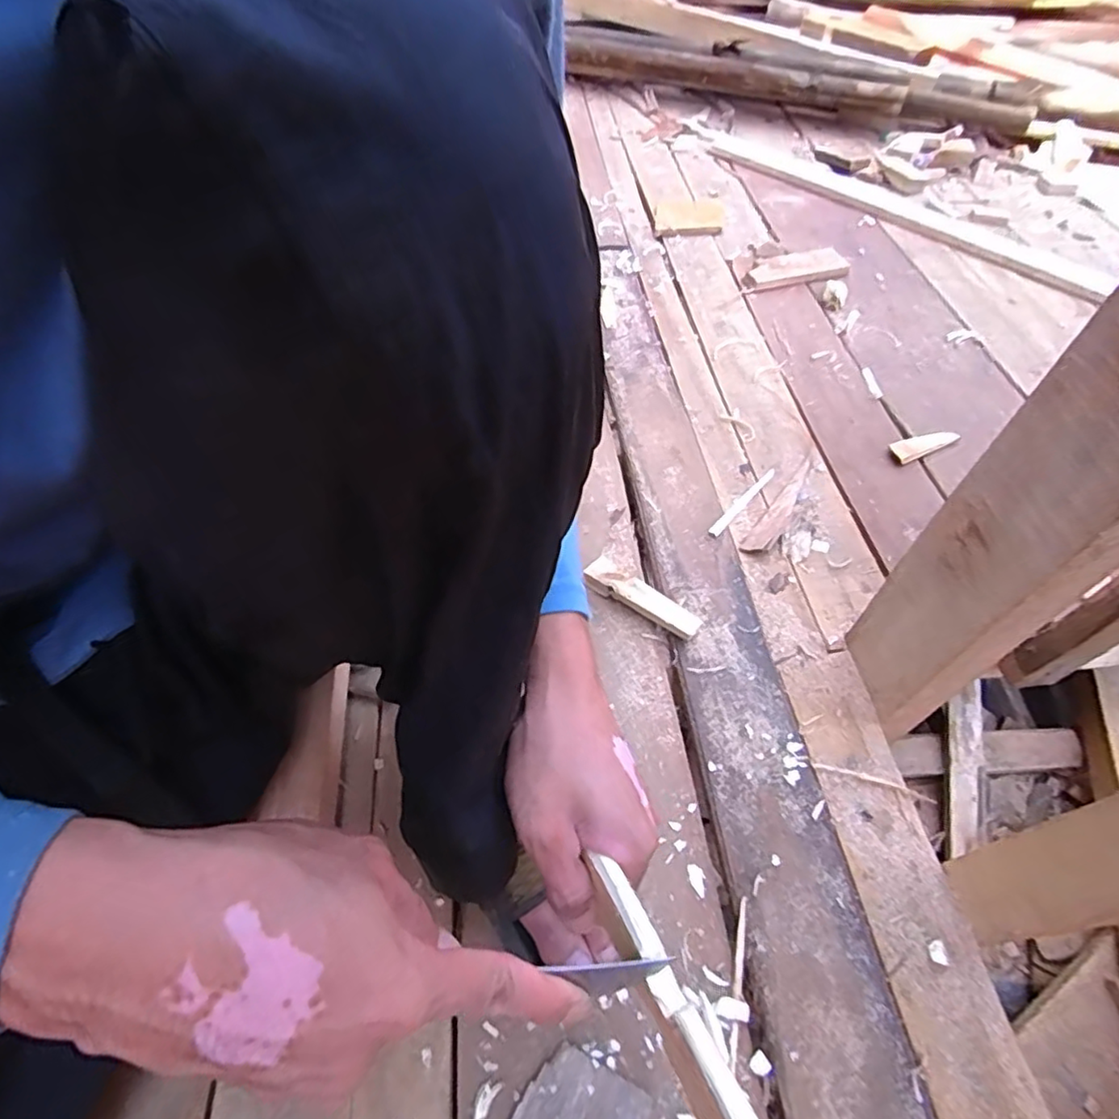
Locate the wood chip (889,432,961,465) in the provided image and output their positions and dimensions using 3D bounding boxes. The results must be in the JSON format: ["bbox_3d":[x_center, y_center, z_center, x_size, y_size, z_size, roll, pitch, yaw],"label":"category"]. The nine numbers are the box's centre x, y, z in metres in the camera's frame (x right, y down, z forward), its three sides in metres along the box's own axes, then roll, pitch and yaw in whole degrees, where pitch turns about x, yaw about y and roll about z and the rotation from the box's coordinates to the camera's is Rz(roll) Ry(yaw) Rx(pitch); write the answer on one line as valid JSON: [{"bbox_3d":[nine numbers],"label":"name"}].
[{"bbox_3d":[0.436,-0.137,0.743,0.082,0.019,0.029,-14,54,-11],"label":"wood chip"}]

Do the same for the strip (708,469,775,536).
[{"bbox_3d":[0.201,-0.063,0.689,0.013,0.010,0.125,35,60,23],"label":"strip"}]

